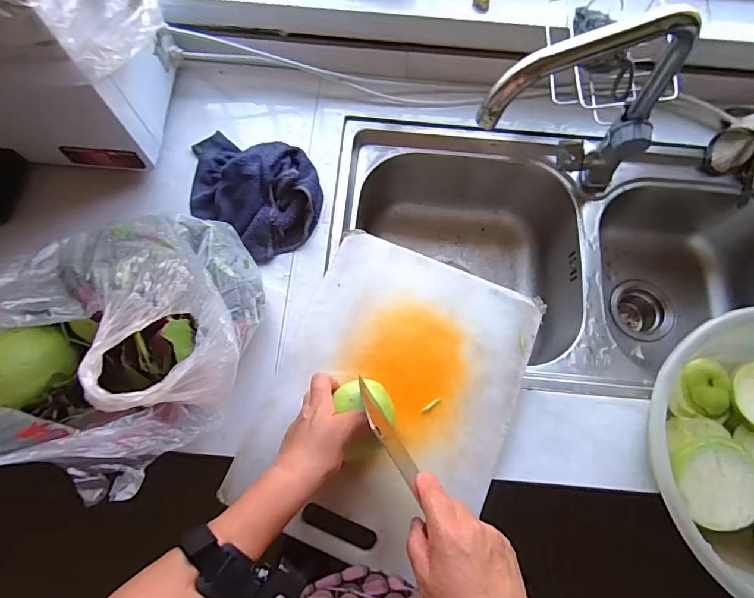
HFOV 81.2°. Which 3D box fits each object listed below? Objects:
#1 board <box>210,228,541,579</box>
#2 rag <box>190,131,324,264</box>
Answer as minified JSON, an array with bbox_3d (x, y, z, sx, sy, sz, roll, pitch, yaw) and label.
[{"bbox_3d":[0.020,0.111,0.523,0.275,0.018,0.356,22,73,6],"label":"board"},{"bbox_3d":[-0.175,-0.157,0.597,0.209,0.052,0.142,36,75,10],"label":"rag"}]

